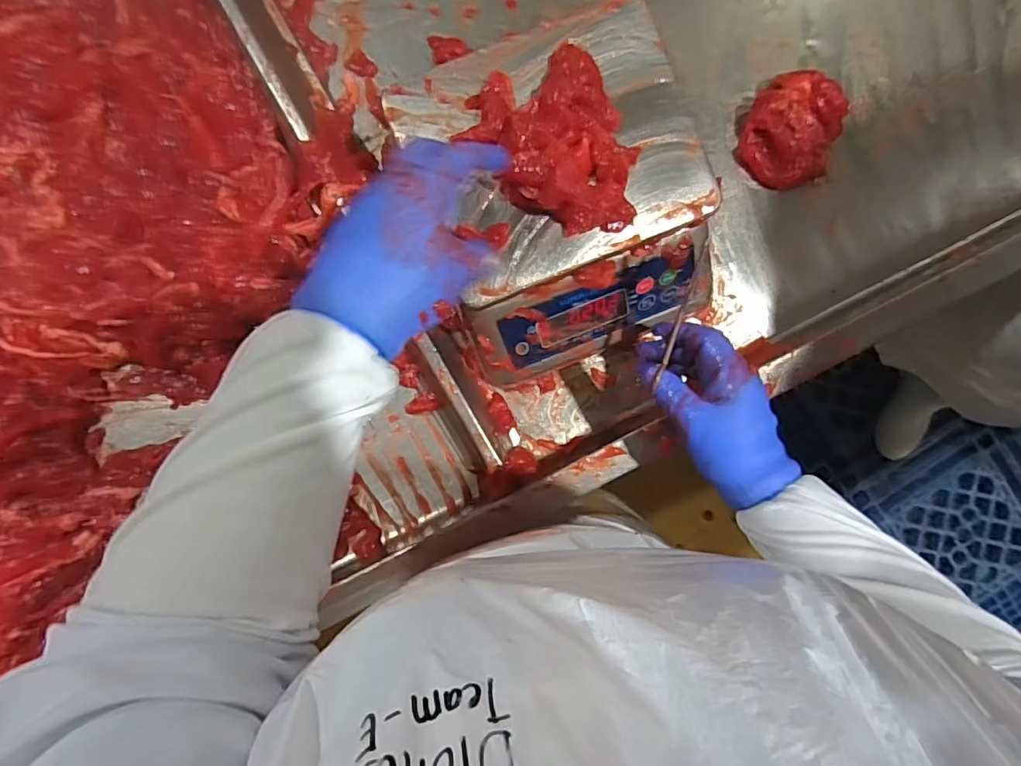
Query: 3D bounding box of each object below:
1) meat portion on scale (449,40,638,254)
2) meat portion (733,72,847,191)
[{"bbox_3d":[0.029,-0.181,0.394,0.121,0.037,0.138,-16,91,-1],"label":"meat portion on scale"},{"bbox_3d":[0.282,-0.249,0.521,0.085,0.045,0.100,16,90,-2],"label":"meat portion"}]

